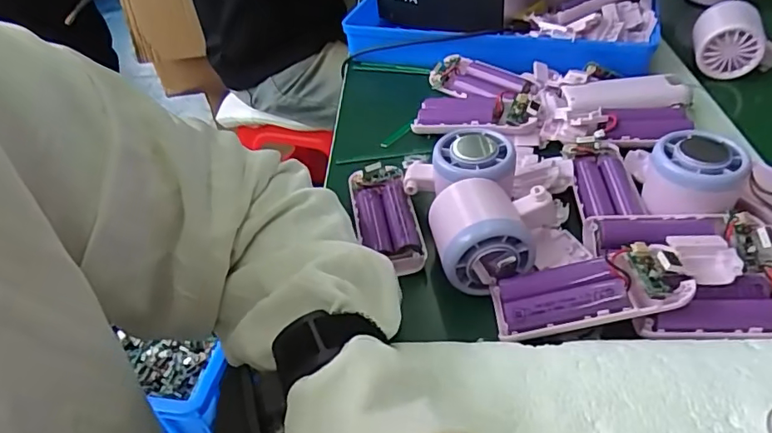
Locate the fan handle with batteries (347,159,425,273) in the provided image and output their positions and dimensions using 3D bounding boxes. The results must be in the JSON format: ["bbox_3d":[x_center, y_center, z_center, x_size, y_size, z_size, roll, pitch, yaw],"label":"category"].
[{"bbox_3d":[-0.002,-0.001,0.384,0.042,0.019,0.098,-11,42,-4],"label":"fan handle with batteries"}]

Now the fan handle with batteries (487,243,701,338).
[{"bbox_3d":[0.113,0.044,0.304,0.103,0.020,0.038,-15,41,14],"label":"fan handle with batteries"}]

